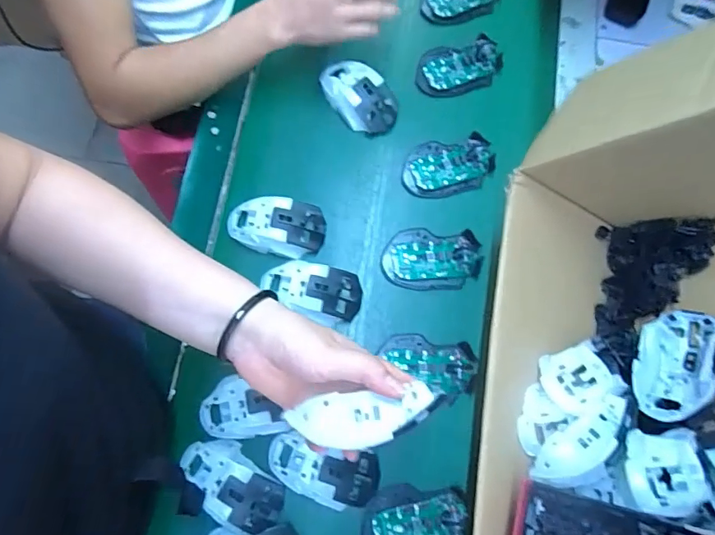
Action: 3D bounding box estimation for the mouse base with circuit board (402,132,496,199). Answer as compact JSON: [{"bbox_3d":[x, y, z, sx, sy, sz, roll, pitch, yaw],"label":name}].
[{"bbox_3d":[0.114,-0.128,0.586,0.112,0.017,0.073,-5,75,-1],"label":"mouse base with circuit board"}]

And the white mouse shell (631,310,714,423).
[{"bbox_3d":[0.314,0.098,0.460,0.030,0.068,0.114,40,70,-31],"label":"white mouse shell"}]

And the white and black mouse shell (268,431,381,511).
[{"bbox_3d":[-0.036,0.211,0.485,0.116,0.027,0.059,13,76,4],"label":"white and black mouse shell"}]

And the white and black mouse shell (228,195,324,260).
[{"bbox_3d":[-0.097,-0.048,0.554,0.114,0.035,0.062,4,75,2],"label":"white and black mouse shell"}]

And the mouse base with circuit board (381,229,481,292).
[{"bbox_3d":[0.089,-0.010,0.559,0.114,0.016,0.072,5,75,2],"label":"mouse base with circuit board"}]

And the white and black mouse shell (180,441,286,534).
[{"bbox_3d":[-0.130,0.222,0.478,0.115,0.028,0.059,36,79,9],"label":"white and black mouse shell"}]

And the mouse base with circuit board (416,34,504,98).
[{"bbox_3d":[0.135,-0.266,0.623,0.116,0.016,0.070,-13,76,-3],"label":"mouse base with circuit board"}]

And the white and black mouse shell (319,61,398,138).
[{"bbox_3d":[0.002,-0.220,0.599,0.111,0.031,0.062,44,80,11],"label":"white and black mouse shell"}]

